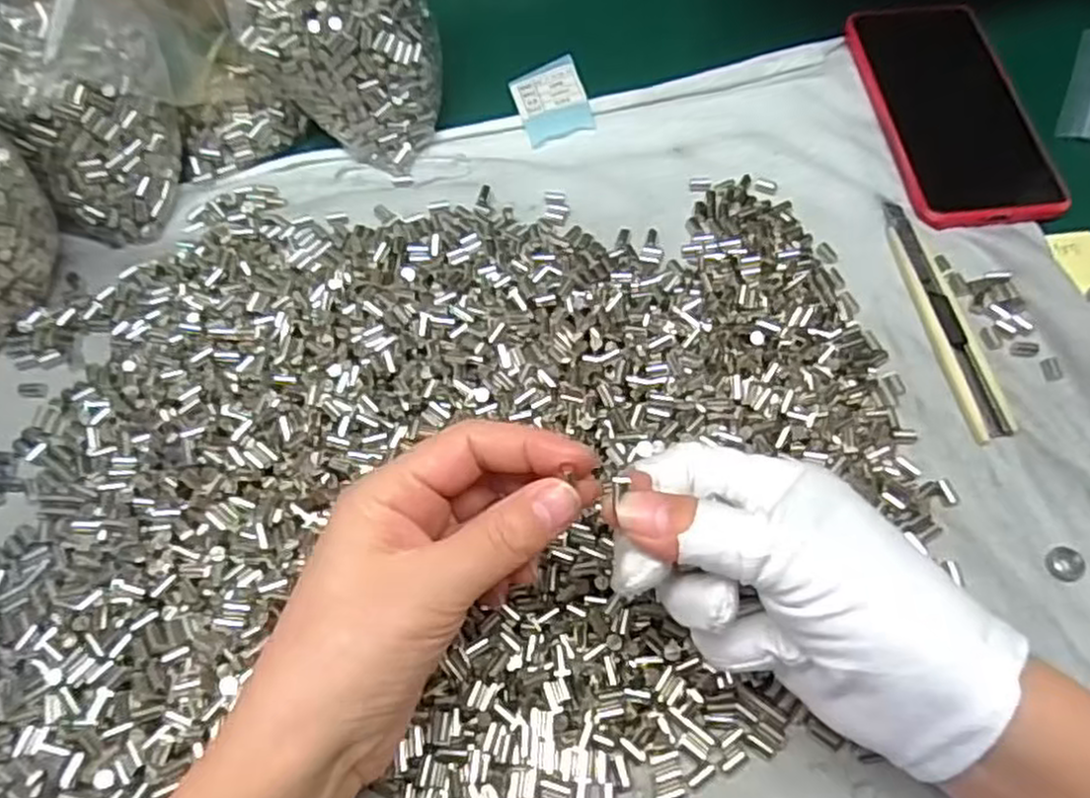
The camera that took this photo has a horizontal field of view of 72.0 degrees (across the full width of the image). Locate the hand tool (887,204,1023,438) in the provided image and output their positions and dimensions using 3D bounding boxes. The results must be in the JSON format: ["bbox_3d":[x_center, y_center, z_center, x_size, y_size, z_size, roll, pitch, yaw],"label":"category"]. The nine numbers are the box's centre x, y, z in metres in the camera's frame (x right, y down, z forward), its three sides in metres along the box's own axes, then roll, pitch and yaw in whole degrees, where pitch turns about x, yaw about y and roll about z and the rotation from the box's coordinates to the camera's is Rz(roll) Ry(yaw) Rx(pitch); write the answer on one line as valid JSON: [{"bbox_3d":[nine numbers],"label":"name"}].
[{"bbox_3d":[0.193,-0.043,0.365,0.020,0.004,0.135,-8,63,-3],"label":"hand tool"}]

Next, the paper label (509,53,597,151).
[{"bbox_3d":[0.004,-0.173,0.436,0.040,0.014,0.049,-17,63,-7],"label":"paper label"}]

